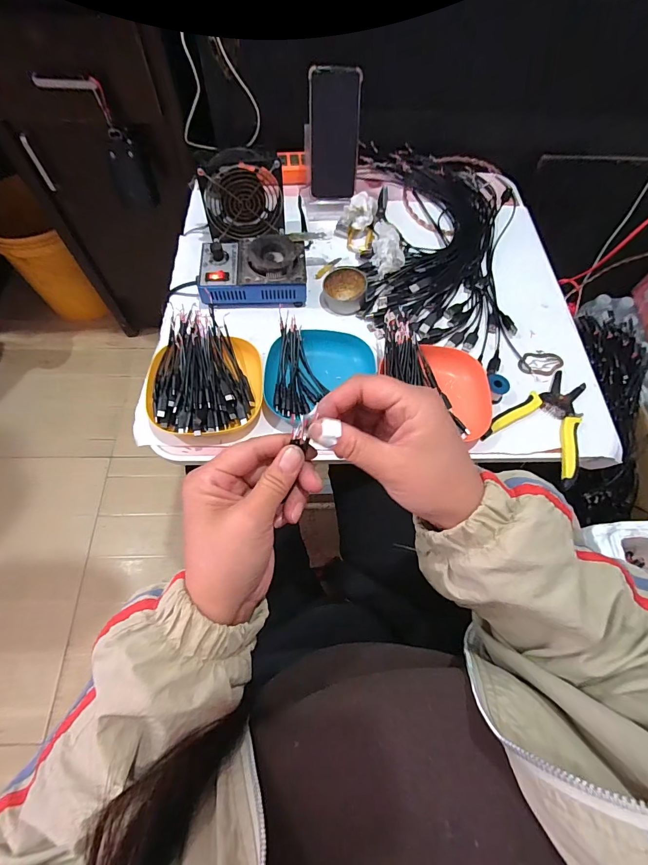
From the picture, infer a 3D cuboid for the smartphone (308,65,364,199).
[{"bbox_3d":[0.017,-0.467,0.615,0.077,0.162,0.010,-3,37,-3],"label":"smartphone"}]

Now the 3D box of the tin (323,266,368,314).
[{"bbox_3d":[0.032,-0.210,0.573,0.064,0.028,0.063,1,65,-2],"label":"tin"}]

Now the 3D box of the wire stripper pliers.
[{"bbox_3d":[0.290,-0.020,0.495,0.112,0.015,0.153,36,69,14],"label":"wire stripper pliers"}]

